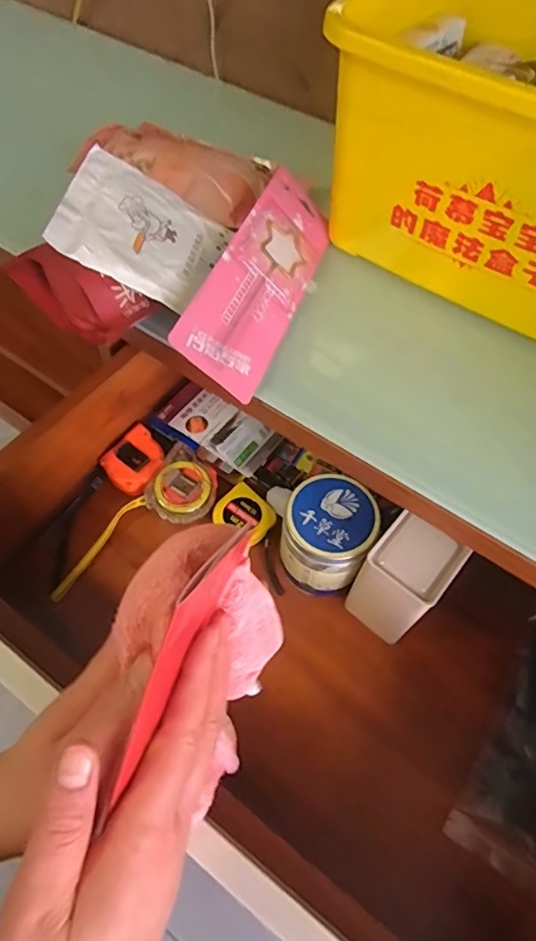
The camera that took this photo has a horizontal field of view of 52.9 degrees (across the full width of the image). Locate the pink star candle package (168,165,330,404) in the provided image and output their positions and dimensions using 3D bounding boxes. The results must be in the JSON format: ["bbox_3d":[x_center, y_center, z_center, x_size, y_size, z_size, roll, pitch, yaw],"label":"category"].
[{"bbox_3d":[-0.002,-0.173,0.479,0.081,0.010,0.248,39,58,-24],"label":"pink star candle package"}]

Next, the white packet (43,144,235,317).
[{"bbox_3d":[-0.102,-0.196,0.445,0.125,0.009,0.118,23,59,-19],"label":"white packet"}]

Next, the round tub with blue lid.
[{"bbox_3d":[0.054,0.067,0.508,0.077,0.106,0.083,1,58,-2],"label":"round tub with blue lid"}]

